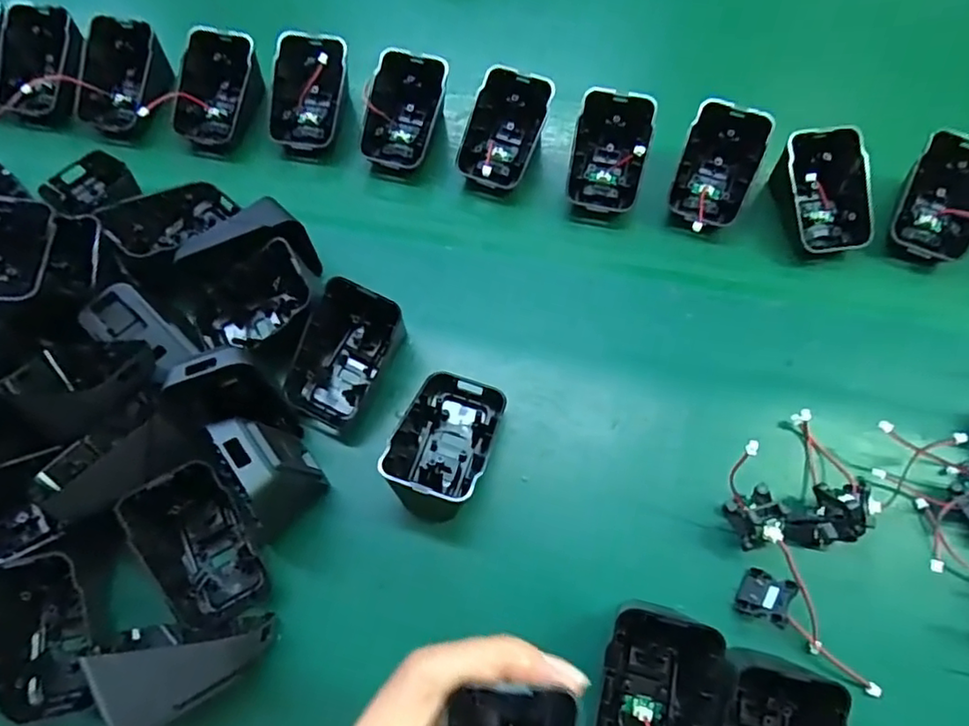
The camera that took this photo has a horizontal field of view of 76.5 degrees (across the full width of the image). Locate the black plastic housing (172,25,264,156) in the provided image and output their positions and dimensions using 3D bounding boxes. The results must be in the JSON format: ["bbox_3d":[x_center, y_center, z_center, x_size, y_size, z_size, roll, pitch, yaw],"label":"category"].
[{"bbox_3d":[-0.169,-0.171,0.391,0.047,0.021,0.071,15,100,-2],"label":"black plastic housing"}]

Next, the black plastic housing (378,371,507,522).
[{"bbox_3d":[-0.019,0.036,0.295,0.042,0.034,0.069,19,68,8],"label":"black plastic housing"}]

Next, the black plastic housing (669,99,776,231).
[{"bbox_3d":[0.138,-0.114,0.365,0.046,0.041,0.062,18,68,7],"label":"black plastic housing"}]

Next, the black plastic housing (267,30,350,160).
[{"bbox_3d":[-0.111,-0.167,0.386,0.042,0.040,0.064,9,67,4],"label":"black plastic housing"}]

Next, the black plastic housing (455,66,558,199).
[{"bbox_3d":[0.011,-0.141,0.379,0.043,0.022,0.071,18,98,-6],"label":"black plastic housing"}]

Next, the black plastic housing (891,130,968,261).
[{"bbox_3d":[0.263,-0.095,0.358,0.045,0.023,0.072,23,96,9],"label":"black plastic housing"}]

